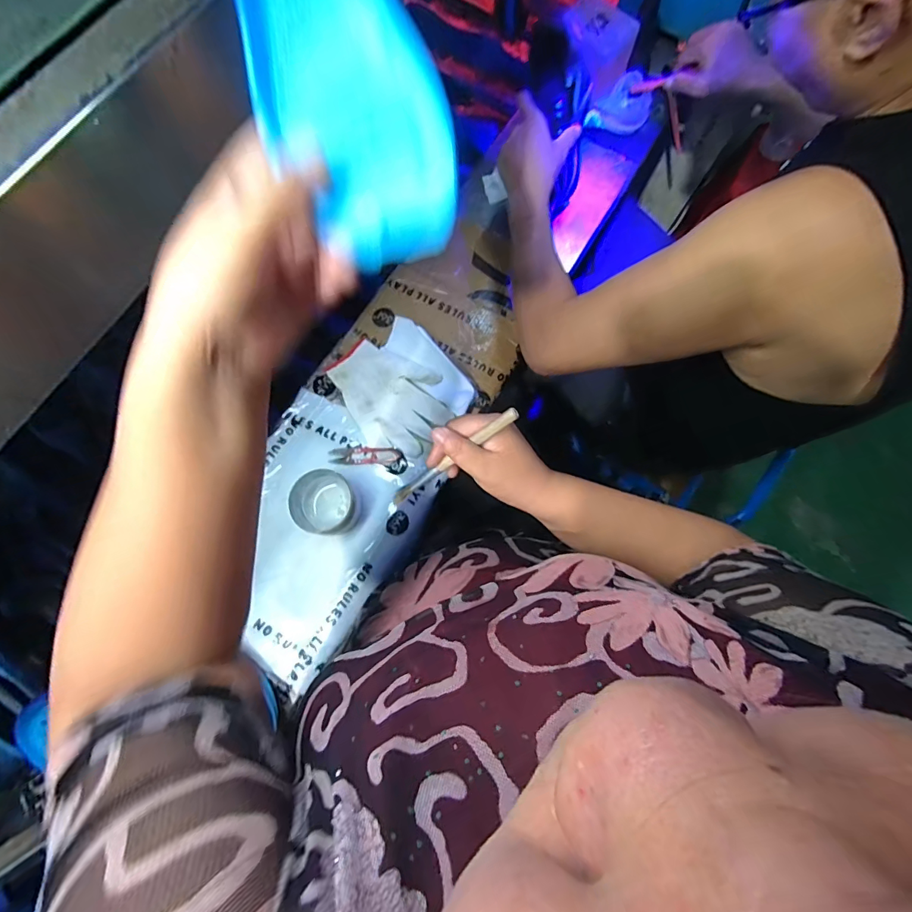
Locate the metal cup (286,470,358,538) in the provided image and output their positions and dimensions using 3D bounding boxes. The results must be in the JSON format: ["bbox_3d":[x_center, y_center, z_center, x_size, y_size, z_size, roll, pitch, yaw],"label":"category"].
[{"bbox_3d":[-0.173,0.066,0.566,0.077,0.054,0.084,-33,78,-8],"label":"metal cup"}]

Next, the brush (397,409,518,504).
[{"bbox_3d":[-0.005,0.003,0.392,0.153,0.007,0.010,-36,76,27],"label":"brush"}]

